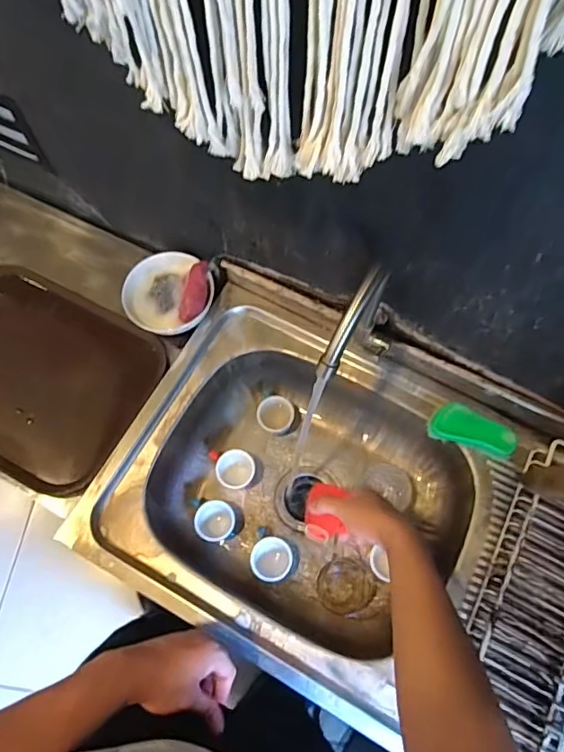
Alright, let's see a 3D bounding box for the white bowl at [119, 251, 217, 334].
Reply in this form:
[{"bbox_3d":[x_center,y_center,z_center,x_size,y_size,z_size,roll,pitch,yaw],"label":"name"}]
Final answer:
[{"bbox_3d":[-0.191,-0.141,0.879,0.143,0.040,0.152,0,67,1],"label":"white bowl"}]

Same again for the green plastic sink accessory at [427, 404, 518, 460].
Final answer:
[{"bbox_3d":[0.285,0.081,0.770,0.124,0.024,0.054,18,69,8],"label":"green plastic sink accessory"}]

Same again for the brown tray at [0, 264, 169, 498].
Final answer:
[{"bbox_3d":[-0.413,-0.009,0.858,0.394,0.032,0.303,27,70,11],"label":"brown tray"}]

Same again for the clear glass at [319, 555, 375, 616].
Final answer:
[{"bbox_3d":[0.101,0.325,0.802,0.085,0.064,0.082,0,67,1],"label":"clear glass"}]

